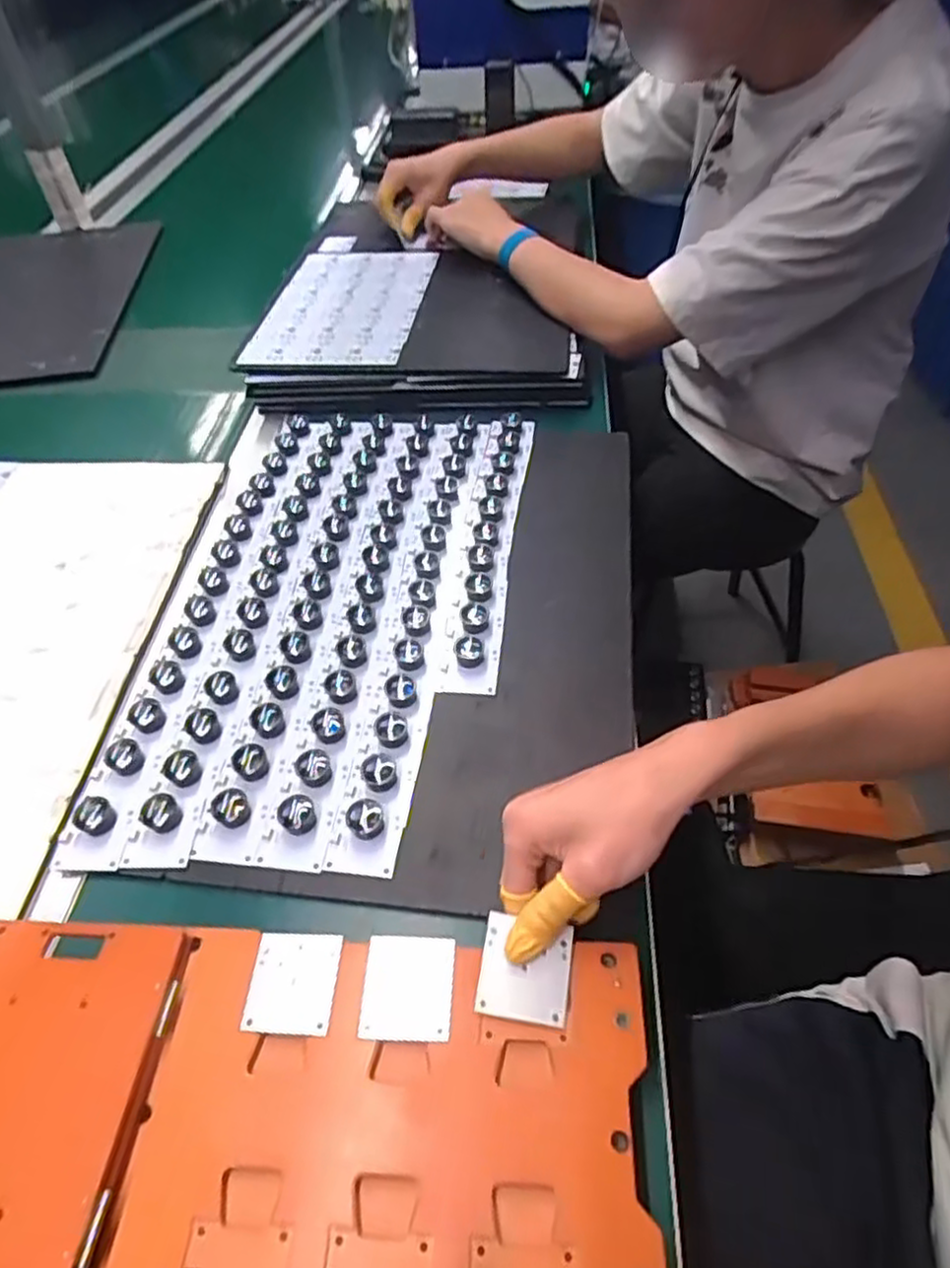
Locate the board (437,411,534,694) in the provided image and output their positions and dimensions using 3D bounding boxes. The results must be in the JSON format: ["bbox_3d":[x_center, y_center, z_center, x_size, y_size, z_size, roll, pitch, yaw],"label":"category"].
[{"bbox_3d":[0.012,-0.088,0.619,0.047,0.016,0.331,4,51,7],"label":"board"}]

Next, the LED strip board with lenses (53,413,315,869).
[{"bbox_3d":[-0.223,-0.049,0.599,0.047,0.018,0.499,4,50,6],"label":"LED strip board with lenses"}]

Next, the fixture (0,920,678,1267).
[{"bbox_3d":[-0.150,0.218,0.325,0.456,0.021,0.159,4,50,2],"label":"fixture"}]

